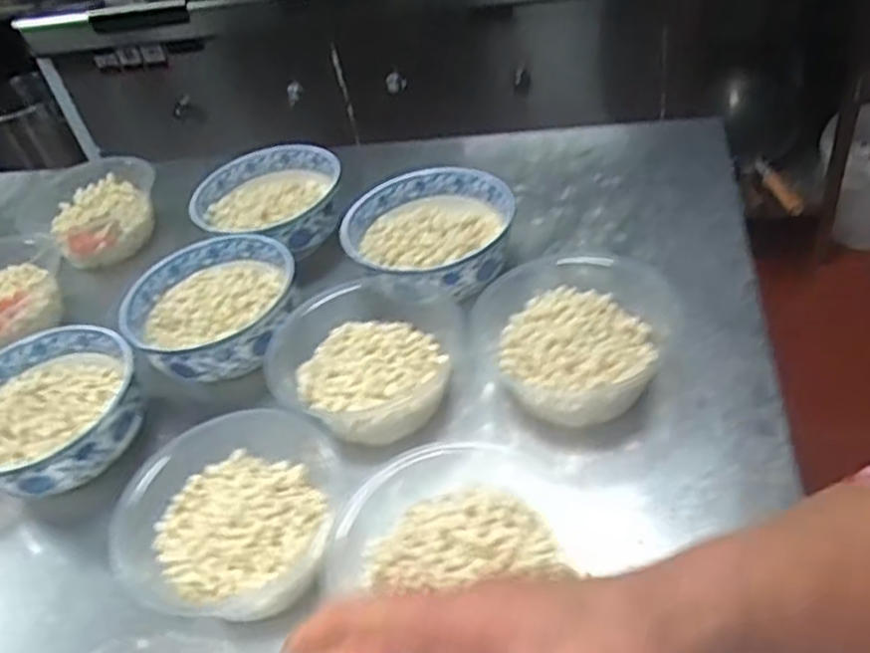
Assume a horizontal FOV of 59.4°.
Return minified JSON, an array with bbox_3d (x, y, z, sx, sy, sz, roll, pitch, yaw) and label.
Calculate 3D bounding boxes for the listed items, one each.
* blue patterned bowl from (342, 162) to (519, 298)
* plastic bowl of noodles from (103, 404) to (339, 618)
[{"bbox_3d":[-0.006,-0.086,0.791,0.167,0.079,0.164,-6,42,5],"label":"blue patterned bowl"},{"bbox_3d":[-0.157,0.141,0.590,0.173,0.068,0.161,-22,43,-12],"label":"plastic bowl of noodles"}]

